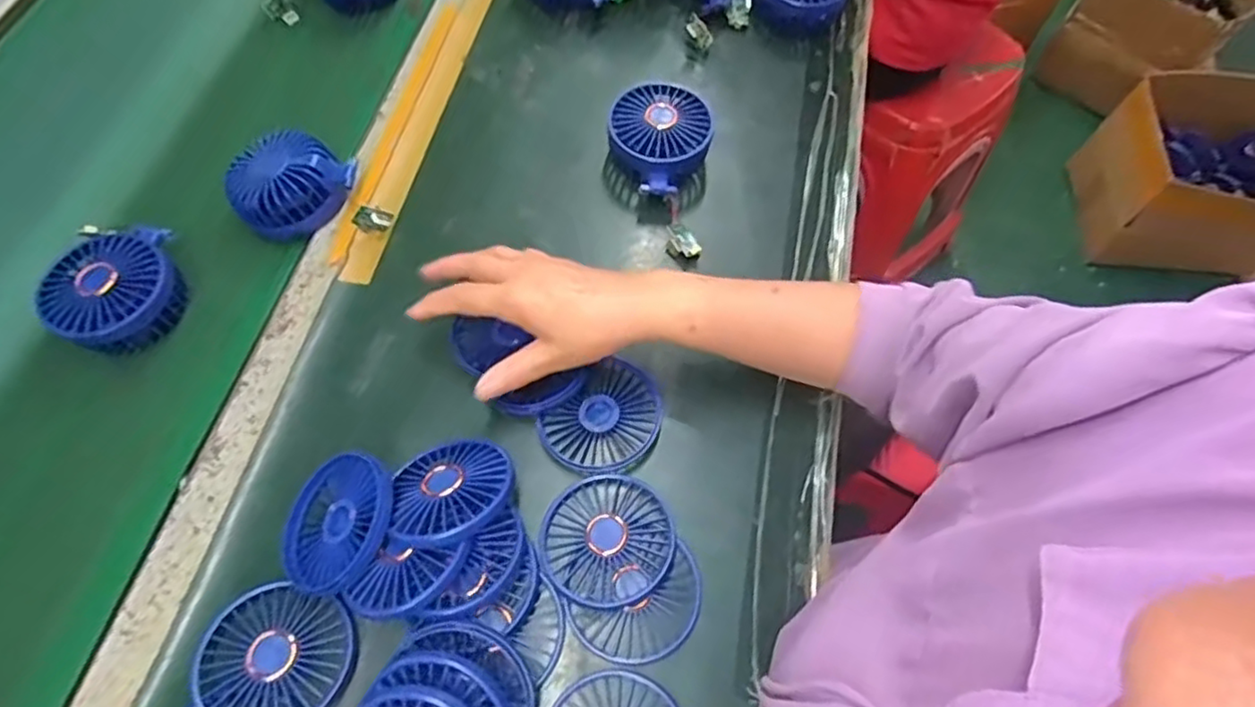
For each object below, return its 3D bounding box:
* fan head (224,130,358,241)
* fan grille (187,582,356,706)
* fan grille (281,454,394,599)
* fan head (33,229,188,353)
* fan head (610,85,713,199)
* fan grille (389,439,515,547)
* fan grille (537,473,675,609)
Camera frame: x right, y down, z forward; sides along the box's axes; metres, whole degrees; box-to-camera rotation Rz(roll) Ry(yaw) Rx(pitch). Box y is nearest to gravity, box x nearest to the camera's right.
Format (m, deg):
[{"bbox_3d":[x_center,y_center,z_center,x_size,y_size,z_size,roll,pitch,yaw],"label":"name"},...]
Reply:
[{"bbox_3d":[-0.276,-0.137,0.532,0.086,0.041,0.085,0,66,-1],"label":"fan head"},{"bbox_3d":[-0.213,0.184,0.393,0.086,0.018,0.081,17,67,7],"label":"fan grille"},{"bbox_3d":[-0.188,0.106,0.416,0.076,0.011,0.085,25,76,27],"label":"fan grille"},{"bbox_3d":[-0.381,-0.047,0.490,0.088,0.036,0.081,0,66,-1],"label":"fan head"},{"bbox_3d":[0.028,-0.182,0.556,0.081,0.048,0.088,0,66,-1],"label":"fan head"},{"bbox_3d":[-0.115,0.087,0.421,0.083,0.011,0.082,-6,36,5],"label":"fan grille"},{"bbox_3d":[-0.013,0.123,0.434,0.083,0.020,0.085,0,66,-1],"label":"fan grille"}]

